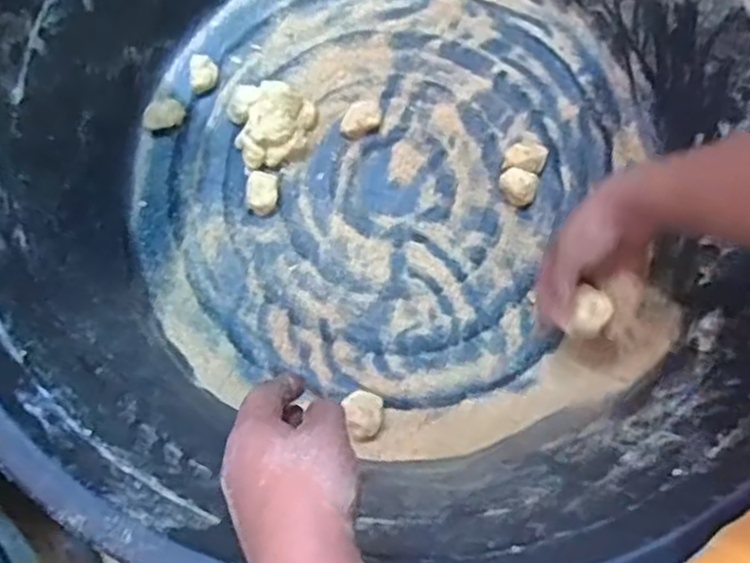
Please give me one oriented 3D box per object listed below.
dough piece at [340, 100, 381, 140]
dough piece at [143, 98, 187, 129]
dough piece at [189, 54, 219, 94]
[{"bbox_3d":[-0.015,-0.164,0.718,0.044,0.021,0.032,-24,79,-4],"label":"dough piece"},{"bbox_3d":[-0.212,-0.168,0.715,0.042,0.026,0.023,-25,79,-4],"label":"dough piece"},{"bbox_3d":[-0.174,-0.211,0.721,0.027,0.025,0.036,-12,79,-2],"label":"dough piece"}]

